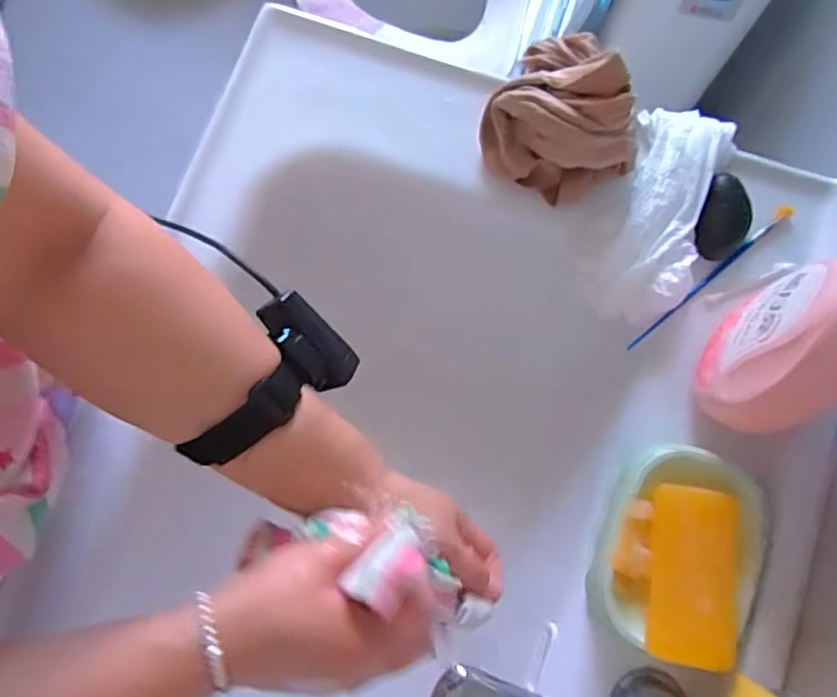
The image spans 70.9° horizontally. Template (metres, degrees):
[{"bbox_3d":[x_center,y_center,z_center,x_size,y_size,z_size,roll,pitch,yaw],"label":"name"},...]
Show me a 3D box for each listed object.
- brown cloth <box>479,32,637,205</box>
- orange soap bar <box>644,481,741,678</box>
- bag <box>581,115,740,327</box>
[{"bbox_3d":[0.092,-0.166,0.414,0.086,0.085,0.114,-28,79,-5],"label":"brown cloth"},{"bbox_3d":[0.171,0.140,0.367,0.049,0.022,0.102,4,74,24],"label":"orange soap bar"},{"bbox_3d":[0.172,-0.106,0.427,0.077,0.035,0.158,22,79,5],"label":"bag"}]

